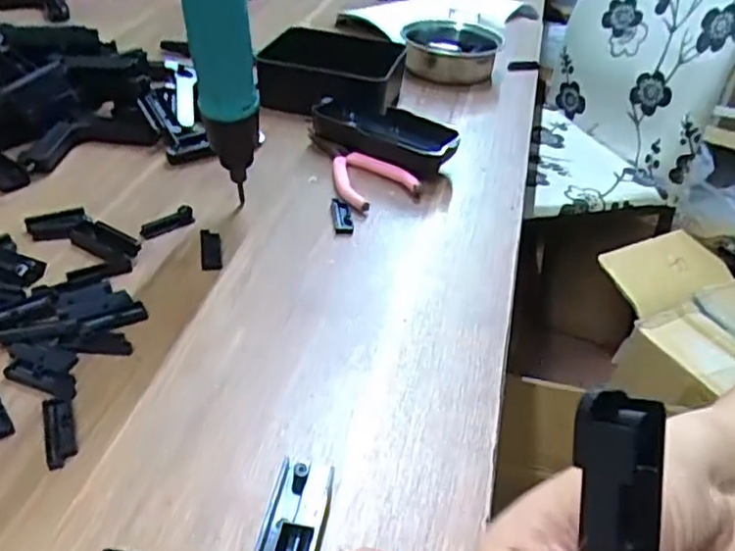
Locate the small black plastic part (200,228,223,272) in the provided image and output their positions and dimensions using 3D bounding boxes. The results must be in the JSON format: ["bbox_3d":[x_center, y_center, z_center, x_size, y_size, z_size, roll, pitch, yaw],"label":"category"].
[{"bbox_3d":[-0.092,-0.016,0.397,0.012,0.004,0.036,-4,38,-13],"label":"small black plastic part"}]

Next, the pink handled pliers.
[{"bbox_3d":[-0.013,-0.077,0.482,0.052,0.014,0.103,-21,44,-31],"label":"pink handled pliers"}]

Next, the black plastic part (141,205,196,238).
[{"bbox_3d":[-0.122,-0.033,0.413,0.013,0.008,0.035,33,44,31],"label":"black plastic part"}]

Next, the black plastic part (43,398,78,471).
[{"bbox_3d":[-0.131,0.065,0.286,0.012,0.004,0.036,-10,40,-21],"label":"black plastic part"}]

